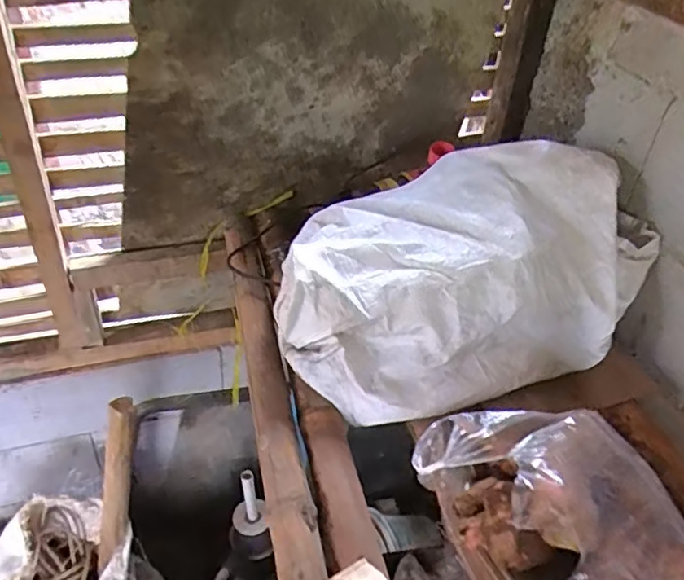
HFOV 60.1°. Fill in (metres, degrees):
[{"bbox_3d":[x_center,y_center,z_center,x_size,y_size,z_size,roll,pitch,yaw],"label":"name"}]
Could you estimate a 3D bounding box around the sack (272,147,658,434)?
[{"bbox_3d":[0.187,-0.046,0.907,0.581,0.198,0.390,-18,44,-26],"label":"sack"}]

